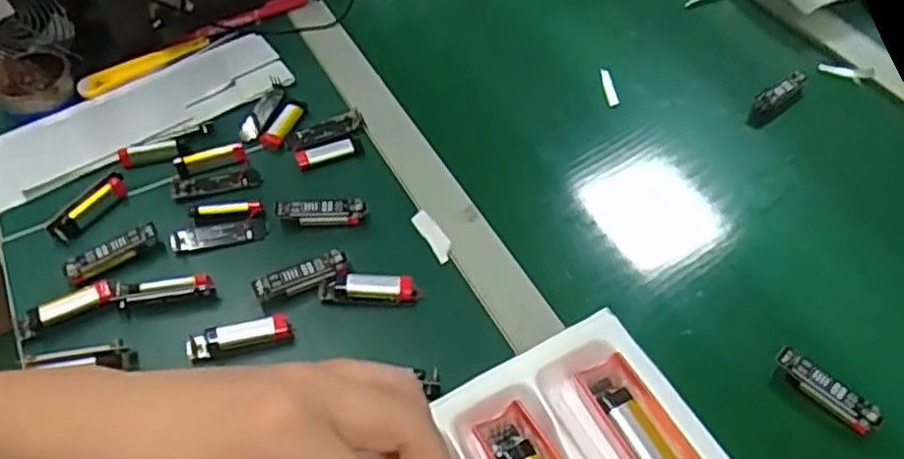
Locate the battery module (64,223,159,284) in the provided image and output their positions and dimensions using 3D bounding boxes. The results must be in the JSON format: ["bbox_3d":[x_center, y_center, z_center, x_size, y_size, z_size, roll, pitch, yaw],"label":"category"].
[{"bbox_3d":[-0.250,0.015,0.512,0.066,0.014,0.019,-32,59,-23],"label":"battery module"}]

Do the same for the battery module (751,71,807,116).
[{"bbox_3d":[0.301,-0.122,0.638,0.063,0.024,0.015,-30,58,-21],"label":"battery module"}]

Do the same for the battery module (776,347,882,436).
[{"bbox_3d":[0.244,0.103,0.455,0.015,0.015,0.068,-36,60,-25],"label":"battery module"}]

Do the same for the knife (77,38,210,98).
[{"bbox_3d":[-0.282,-0.153,0.642,0.121,0.012,0.022,-35,60,-24],"label":"knife"}]

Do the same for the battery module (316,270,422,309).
[{"bbox_3d":[-0.057,0.044,0.497,0.071,0.022,0.020,3,52,2],"label":"battery module"}]

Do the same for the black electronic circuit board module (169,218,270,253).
[{"bbox_3d":[-0.176,0.003,0.529,0.071,0.008,0.016,-12,53,-9],"label":"black electronic circuit board module"}]

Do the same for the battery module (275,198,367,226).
[{"bbox_3d":[-0.101,-0.013,0.539,0.067,0.017,0.017,-2,52,-1],"label":"battery module"}]

